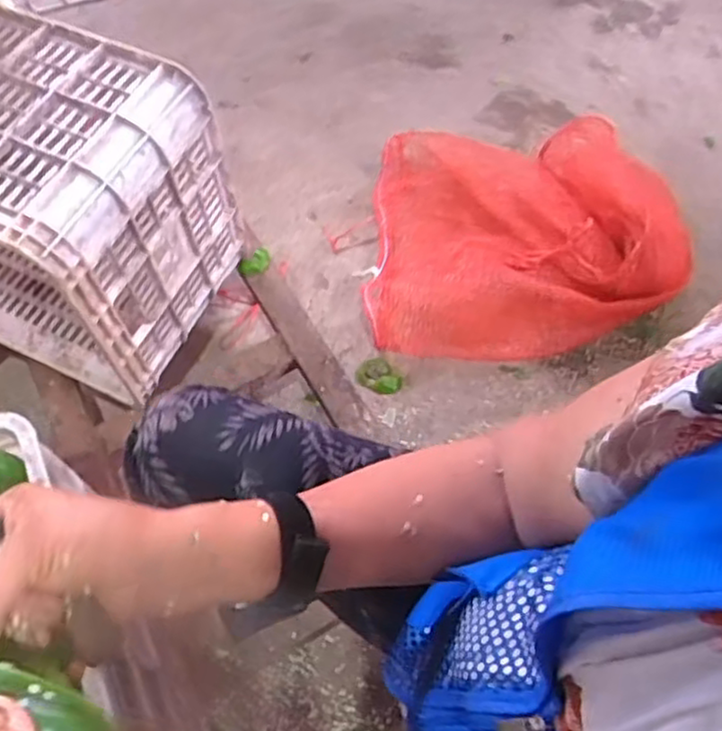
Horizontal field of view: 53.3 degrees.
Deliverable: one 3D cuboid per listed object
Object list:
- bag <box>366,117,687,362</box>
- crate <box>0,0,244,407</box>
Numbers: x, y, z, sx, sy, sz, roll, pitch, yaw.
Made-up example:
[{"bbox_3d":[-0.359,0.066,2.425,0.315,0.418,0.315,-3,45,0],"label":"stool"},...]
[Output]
[{"bbox_3d":[0.227,-0.192,1.035,0.423,0.145,0.337,3,62,6],"label":"bag"},{"bbox_3d":[-0.445,-0.219,0.892,0.496,0.317,0.279,21,66,15],"label":"crate"}]

